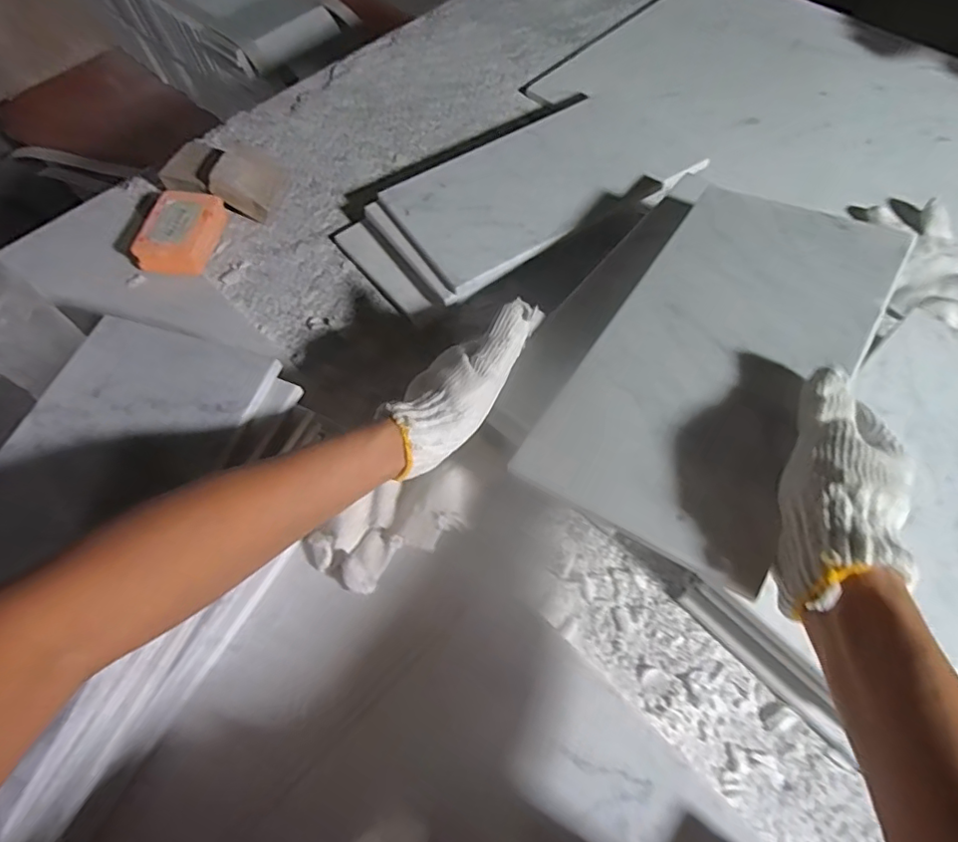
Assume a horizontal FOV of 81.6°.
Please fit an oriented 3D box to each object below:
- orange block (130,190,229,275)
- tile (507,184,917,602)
[{"bbox_3d":[-0.305,-0.194,0.575,0.071,0.039,0.090,5,60,4],"label":"orange block"},{"bbox_3d":[0.163,-0.053,0.366,0.147,0.014,0.303,26,64,25],"label":"tile"}]

